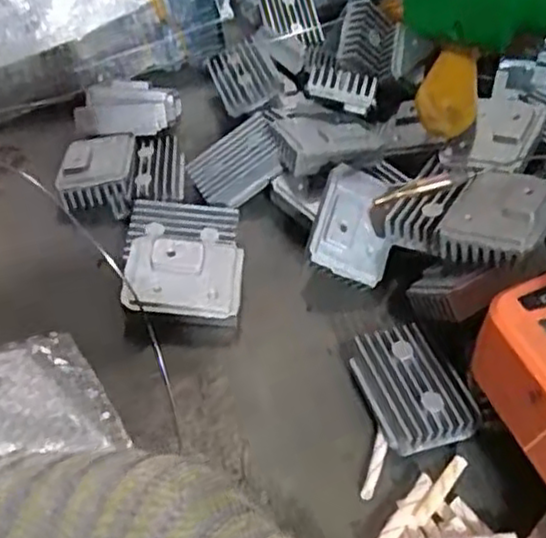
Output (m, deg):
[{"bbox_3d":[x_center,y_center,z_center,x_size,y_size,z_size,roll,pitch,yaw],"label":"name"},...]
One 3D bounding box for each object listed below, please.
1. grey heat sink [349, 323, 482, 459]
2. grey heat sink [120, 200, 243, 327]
[{"bbox_3d":[0.050,0.042,0.258,0.031,0.013,0.044,-15,47,-14],"label":"grey heat sink"},{"bbox_3d":[-0.036,-0.004,0.291,0.045,0.016,0.056,-1,46,-1],"label":"grey heat sink"}]

